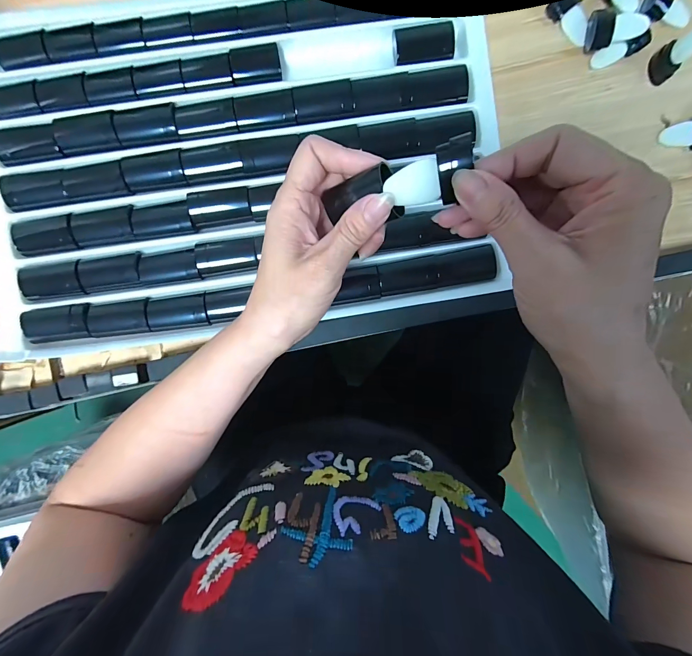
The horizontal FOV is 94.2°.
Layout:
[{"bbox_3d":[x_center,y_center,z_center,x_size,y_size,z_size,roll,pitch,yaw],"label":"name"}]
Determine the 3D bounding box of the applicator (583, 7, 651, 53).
[{"bbox_3d":[0.266,-0.296,0.322,0.052,0.026,0.029,-13,92,-2],"label":"applicator"}]

